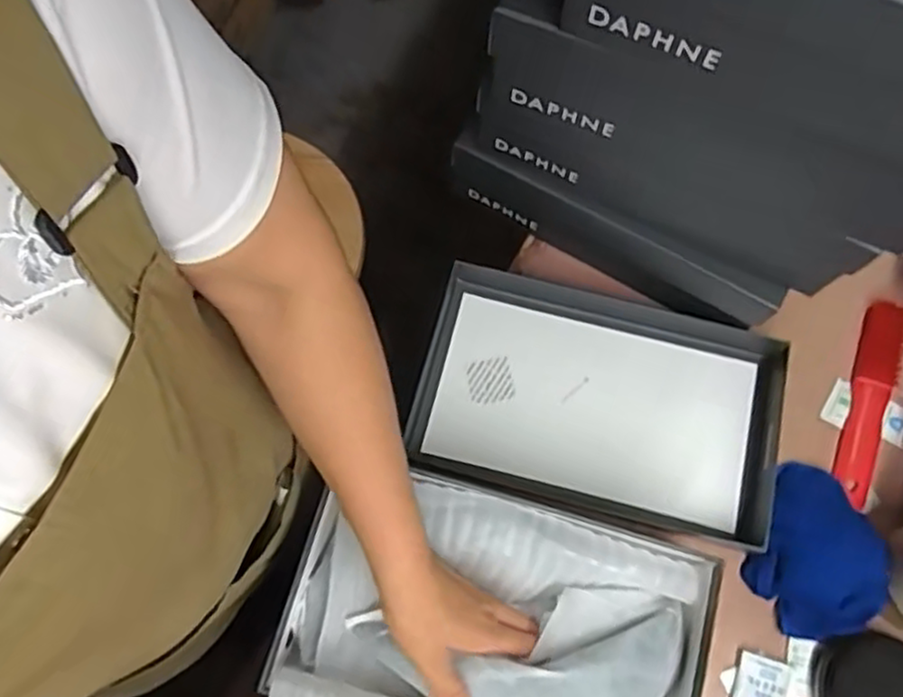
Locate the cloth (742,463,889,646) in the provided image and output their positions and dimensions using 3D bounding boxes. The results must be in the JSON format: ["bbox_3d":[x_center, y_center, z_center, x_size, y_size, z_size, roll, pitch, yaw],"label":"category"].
[{"bbox_3d":[0.305,0.170,0.594,0.098,0.041,0.132,24,75,7],"label":"cloth"}]

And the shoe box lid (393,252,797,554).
[{"bbox_3d":[0.127,0.048,0.637,0.308,0.034,0.184,14,74,5],"label":"shoe box lid"}]

